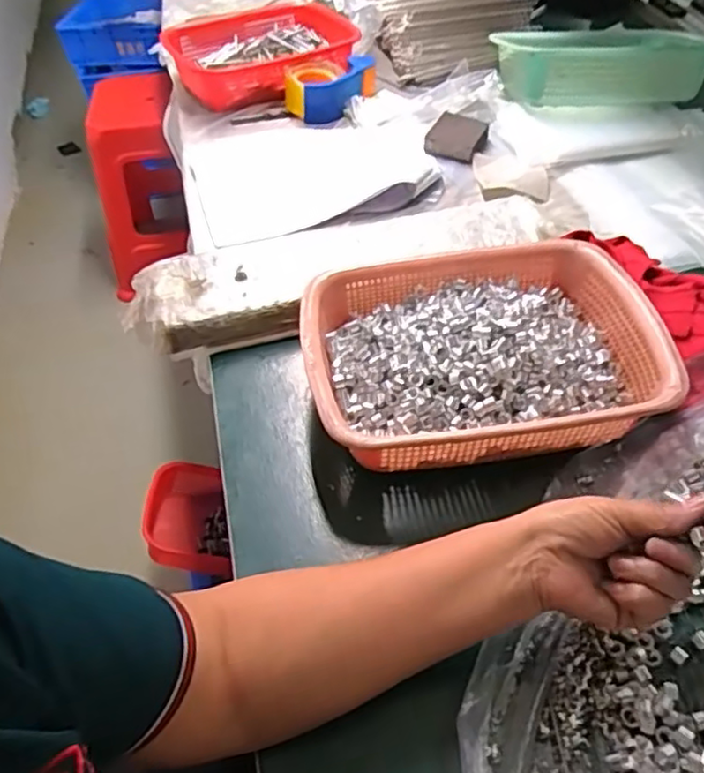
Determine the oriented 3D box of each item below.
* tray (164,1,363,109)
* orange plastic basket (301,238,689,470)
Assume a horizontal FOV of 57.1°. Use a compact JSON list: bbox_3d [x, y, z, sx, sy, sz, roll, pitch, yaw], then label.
[{"bbox_3d":[-0.145,-0.543,1.058,0.301,0.062,0.236,-10,49,-7],"label":"tray"},{"bbox_3d":[0.110,-0.025,0.577,0.290,0.074,0.212,-7,48,-4],"label":"orange plastic basket"}]

